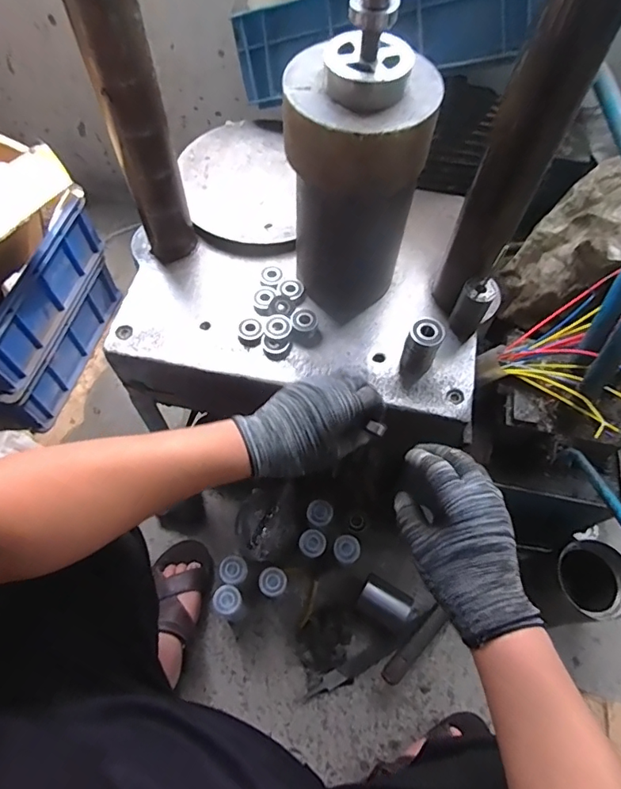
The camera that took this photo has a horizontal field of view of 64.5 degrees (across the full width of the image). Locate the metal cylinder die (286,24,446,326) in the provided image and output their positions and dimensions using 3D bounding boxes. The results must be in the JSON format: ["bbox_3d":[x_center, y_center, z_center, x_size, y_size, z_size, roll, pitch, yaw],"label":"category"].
[{"bbox_3d":[0.044,-0.223,0.551,0.123,0.276,0.119,1,62,-2],"label":"metal cylinder die"}]

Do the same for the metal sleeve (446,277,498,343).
[{"bbox_3d":[0.203,-0.109,0.612,0.046,0.078,0.038,-35,69,-18],"label":"metal sleeve"}]

